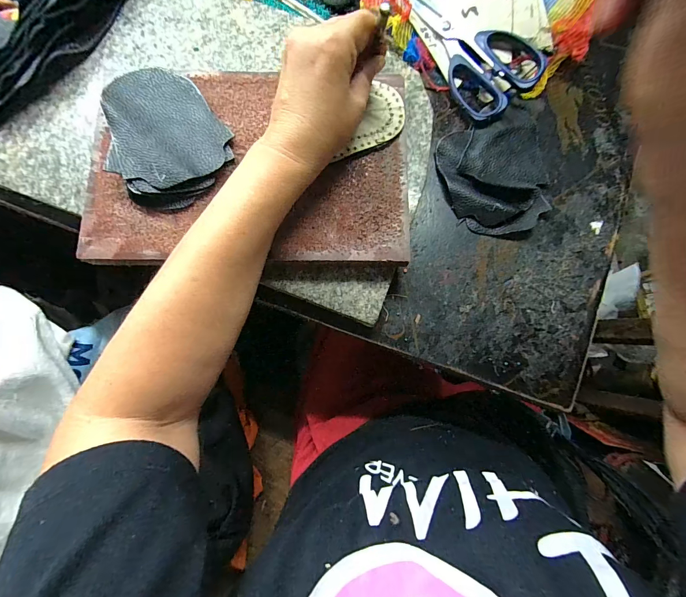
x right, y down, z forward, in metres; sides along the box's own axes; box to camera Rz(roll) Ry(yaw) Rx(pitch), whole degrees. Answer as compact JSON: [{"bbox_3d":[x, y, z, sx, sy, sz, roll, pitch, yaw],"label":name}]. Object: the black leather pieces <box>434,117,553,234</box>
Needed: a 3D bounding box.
[{"bbox_3d":[0.152,-0.123,0.325,0.105,0.015,0.114,-7,83,-2],"label":"black leather pieces"}]

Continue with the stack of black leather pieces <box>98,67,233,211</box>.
[{"bbox_3d":[-0.156,-0.141,0.279,0.094,0.017,0.119,-38,85,-6],"label":"stack of black leather pieces"}]

